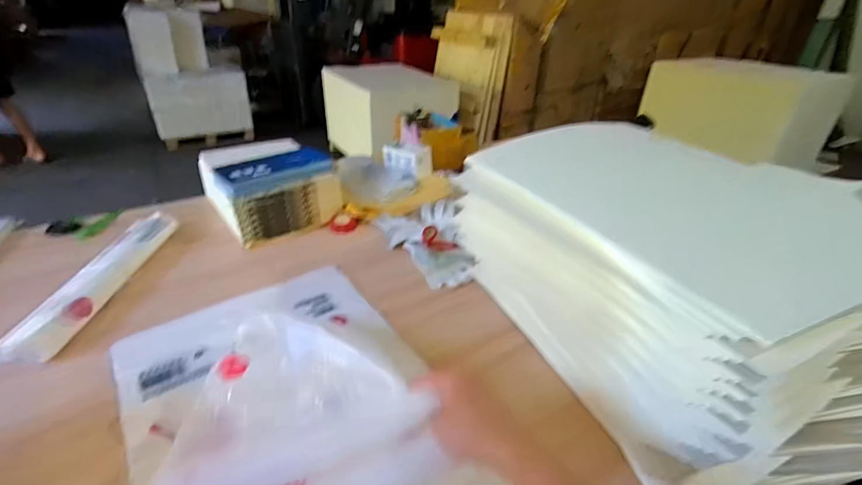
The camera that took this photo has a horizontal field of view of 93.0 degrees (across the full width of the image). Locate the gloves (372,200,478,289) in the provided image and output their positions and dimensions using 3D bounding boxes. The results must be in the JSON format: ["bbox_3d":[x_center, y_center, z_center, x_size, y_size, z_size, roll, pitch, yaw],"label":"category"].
[{"bbox_3d":[-0.018,-0.002,0.990,0.216,0.053,0.302,-3,33,-8],"label":"gloves"}]

